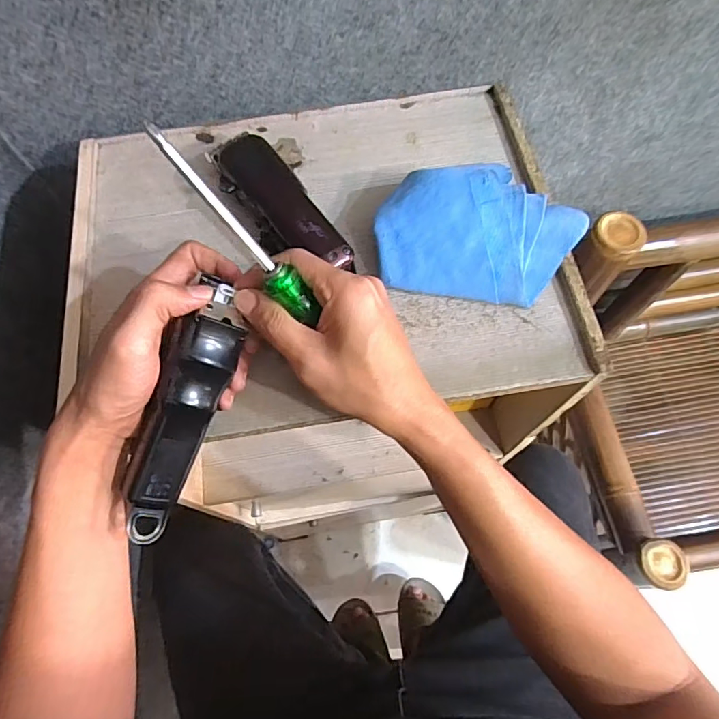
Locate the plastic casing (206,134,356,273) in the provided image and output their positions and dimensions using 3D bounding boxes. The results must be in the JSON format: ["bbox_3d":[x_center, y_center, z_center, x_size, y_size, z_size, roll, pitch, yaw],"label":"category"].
[{"bbox_3d":[-0.063,-0.119,0.404,0.048,0.042,0.147,-35,69,-13],"label":"plastic casing"}]

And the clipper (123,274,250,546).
[{"bbox_3d":[-0.117,0.032,0.329,0.036,0.029,0.170,21,92,12],"label":"clipper"}]

